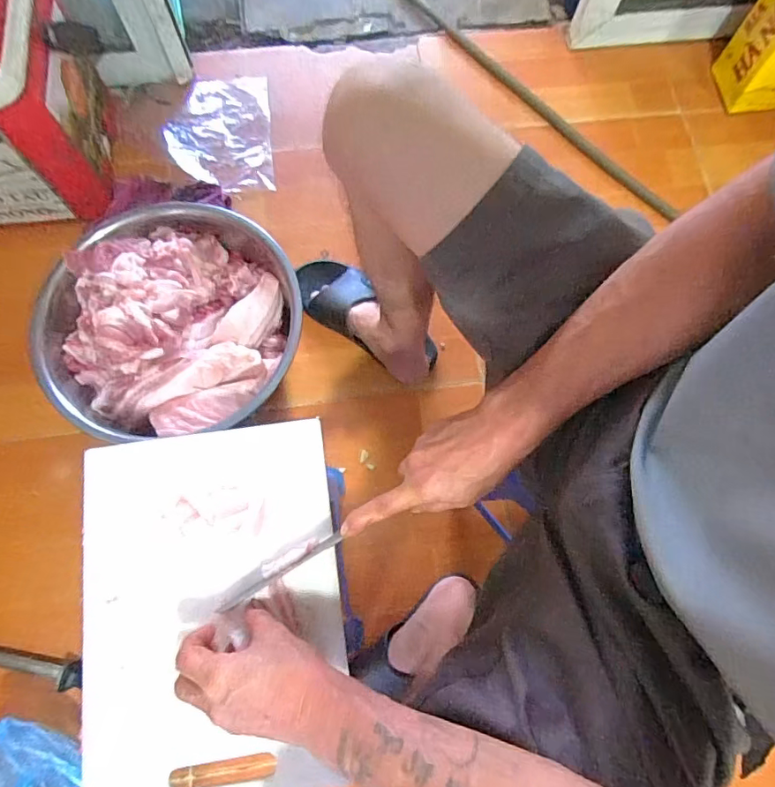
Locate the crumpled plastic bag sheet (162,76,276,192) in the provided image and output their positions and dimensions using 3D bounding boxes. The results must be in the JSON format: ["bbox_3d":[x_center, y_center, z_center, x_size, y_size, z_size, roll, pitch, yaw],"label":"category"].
[{"bbox_3d":[-0.310,-0.484,0.929,0.183,0.034,0.248,-7,76,-1],"label":"crumpled plastic bag sheet"}]

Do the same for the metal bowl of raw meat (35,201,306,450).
[{"bbox_3d":[-0.328,-0.105,0.751,0.322,0.137,0.342,1,75,-2],"label":"metal bowl of raw meat"}]

